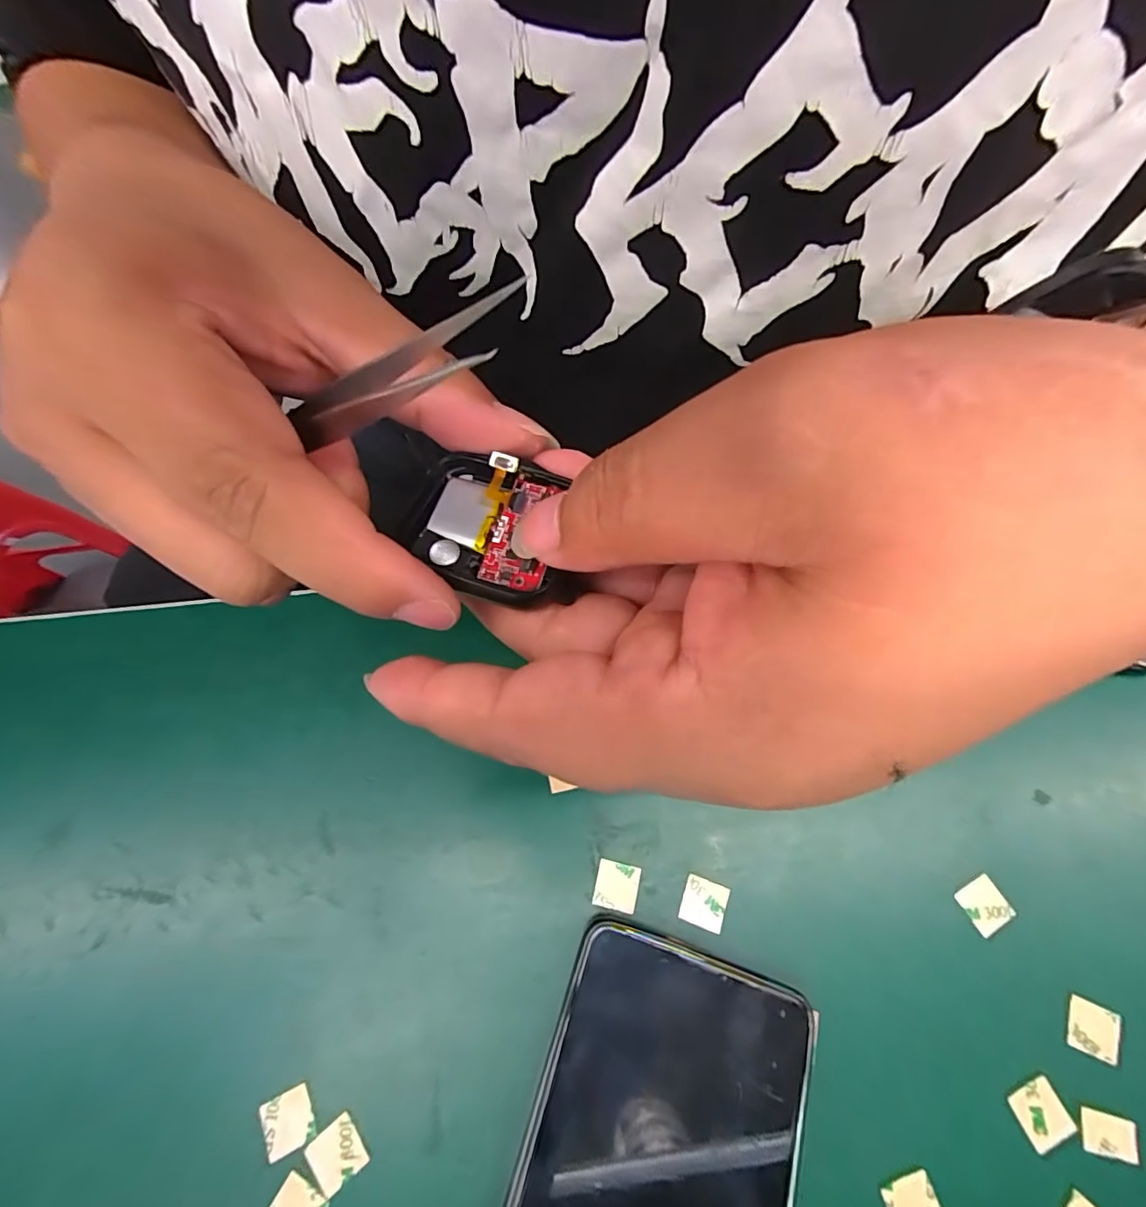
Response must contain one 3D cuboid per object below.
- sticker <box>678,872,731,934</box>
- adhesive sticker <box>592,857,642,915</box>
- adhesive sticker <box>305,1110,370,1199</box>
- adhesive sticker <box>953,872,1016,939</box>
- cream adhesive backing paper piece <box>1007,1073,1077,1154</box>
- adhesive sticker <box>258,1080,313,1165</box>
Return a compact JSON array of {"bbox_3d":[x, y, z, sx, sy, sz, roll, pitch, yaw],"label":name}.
[{"bbox_3d":[0.047,0.108,0.193,0.015,0.004,0.015,18,69,11],"label":"sticker"},{"bbox_3d":[0.016,0.104,0.196,0.015,0.004,0.015,12,65,8],"label":"adhesive sticker"},{"bbox_3d":[-0.074,0.172,0.167,0.015,0.004,0.015,-36,71,-15],"label":"adhesive sticker"},{"bbox_3d":[0.149,0.109,0.193,0.015,0.004,0.015,-32,62,-5],"label":"adhesive sticker"},{"bbox_3d":[0.149,0.162,0.170,0.015,0.004,0.015,-24,64,-3],"label":"cream adhesive backing paper piece"},{"bbox_3d":[-0.091,0.165,0.170,0.015,0.004,0.016,-20,72,-9],"label":"adhesive sticker"}]

